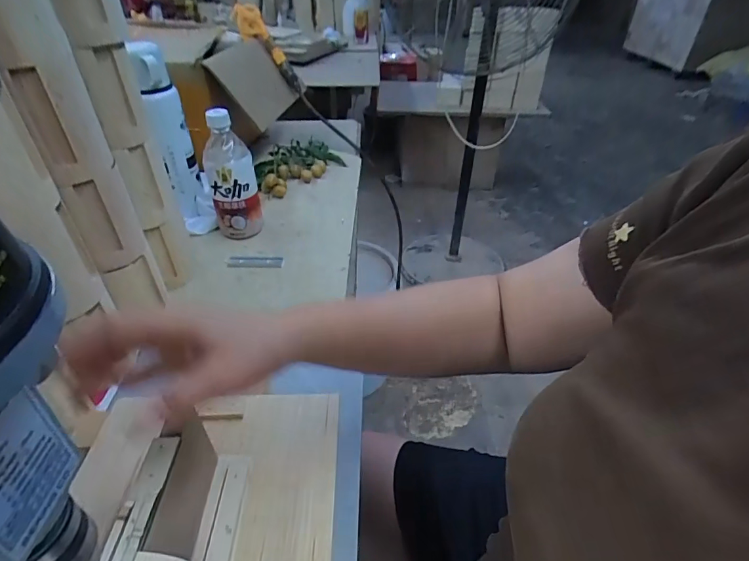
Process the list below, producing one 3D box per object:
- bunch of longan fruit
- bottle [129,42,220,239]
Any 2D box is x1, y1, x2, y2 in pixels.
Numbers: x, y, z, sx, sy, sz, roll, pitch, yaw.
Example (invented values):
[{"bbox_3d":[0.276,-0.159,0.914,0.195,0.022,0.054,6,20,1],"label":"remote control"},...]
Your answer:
[{"bbox_3d":[-0.148,-0.227,0.840,0.114,0.041,0.212,25,43,27],"label":"bunch of longan fruit"},{"bbox_3d":[-0.286,-0.196,0.629,0.055,0.251,0.066,-15,40,-19],"label":"bottle"}]

